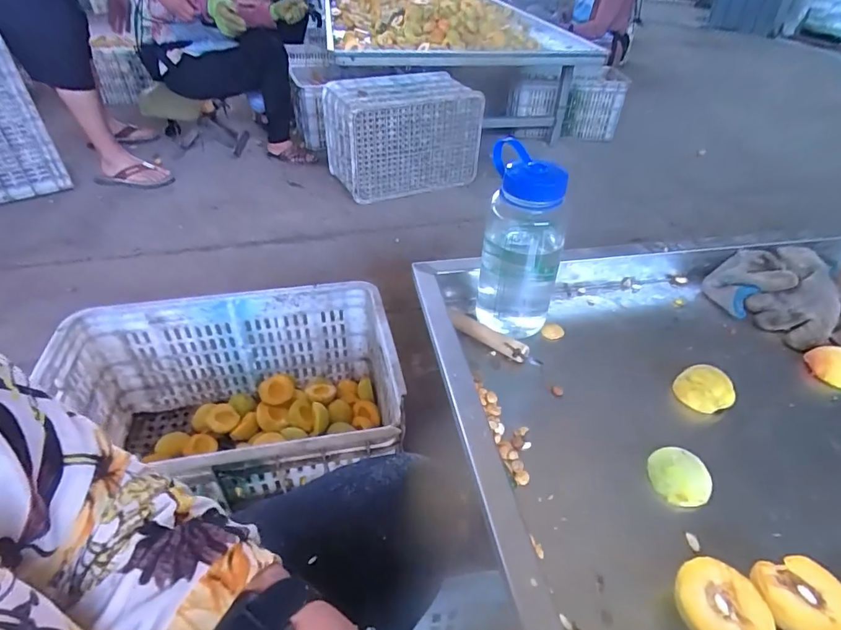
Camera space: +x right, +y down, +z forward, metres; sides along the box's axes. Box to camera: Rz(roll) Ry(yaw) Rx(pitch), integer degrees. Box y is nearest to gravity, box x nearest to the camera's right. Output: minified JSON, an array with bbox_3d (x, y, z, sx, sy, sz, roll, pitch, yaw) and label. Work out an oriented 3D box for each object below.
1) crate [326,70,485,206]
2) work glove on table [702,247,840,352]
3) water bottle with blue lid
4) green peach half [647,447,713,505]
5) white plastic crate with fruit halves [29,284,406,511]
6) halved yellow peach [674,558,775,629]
[{"bbox_3d":[-0.066,-0.668,1.764,0.542,0.375,0.288,-12,42,-16],"label":"crate"},{"bbox_3d":[0.495,-0.041,0.641,0.150,0.062,0.155,-29,49,-31],"label":"work glove on table"},{"bbox_3d":[0.116,-0.072,0.555,0.100,0.224,0.089,15,42,14],"label":"water bottle with blue lid"},{"bbox_3d":[0.247,0.155,0.446,0.051,0.025,0.056,19,43,19],"label":"green peach half"},{"bbox_3d":[-0.298,0.178,0.804,0.498,0.280,0.340,-6,41,-9],"label":"white plastic crate with fruit halves"},{"bbox_3d":[0.222,0.222,0.351,0.063,0.038,0.060,1,40,-1],"label":"halved yellow peach"}]

